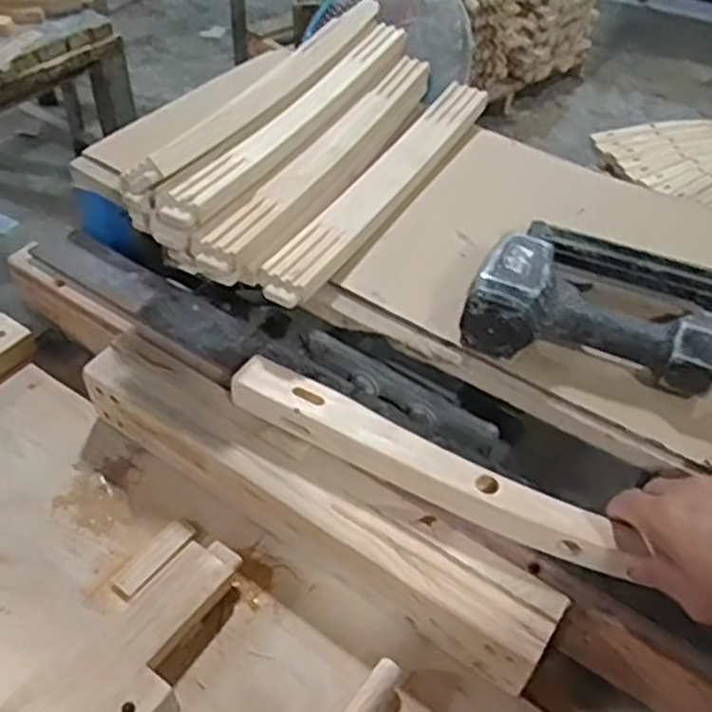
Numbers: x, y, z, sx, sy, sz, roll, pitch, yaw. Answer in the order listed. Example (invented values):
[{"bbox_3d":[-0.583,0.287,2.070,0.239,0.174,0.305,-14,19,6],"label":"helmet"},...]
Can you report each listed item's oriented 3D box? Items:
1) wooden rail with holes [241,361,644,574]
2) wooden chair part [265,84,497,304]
[{"bbox_3d":[0.048,0.081,0.592,0.320,0.029,0.040,24,49,16],"label":"wooden rail with holes"},{"bbox_3d":[0.033,-0.172,0.735,0.055,0.031,0.390,23,49,16],"label":"wooden chair part"}]

